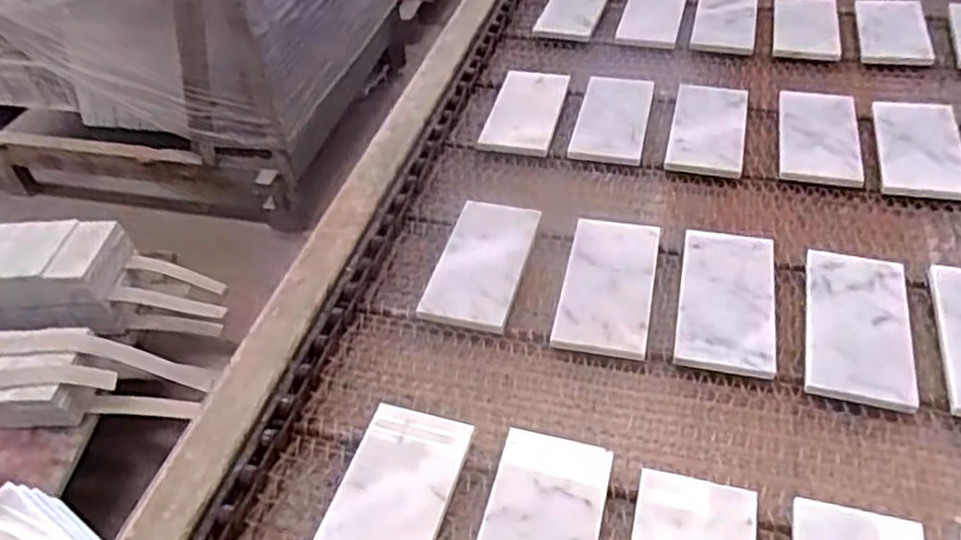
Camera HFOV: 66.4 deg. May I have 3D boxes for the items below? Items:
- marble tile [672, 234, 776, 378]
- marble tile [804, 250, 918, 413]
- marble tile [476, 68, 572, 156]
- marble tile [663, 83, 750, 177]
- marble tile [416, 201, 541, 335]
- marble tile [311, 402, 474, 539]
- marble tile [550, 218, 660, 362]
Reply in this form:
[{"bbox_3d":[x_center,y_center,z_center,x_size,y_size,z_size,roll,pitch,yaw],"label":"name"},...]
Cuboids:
[{"bbox_3d":[0.213,0.023,0.636,0.077,0.011,0.152,6,43,16],"label":"marble tile"},{"bbox_3d":[0.312,0.044,0.607,0.078,0.010,0.152,10,44,15],"label":"marble tile"},{"bbox_3d":[0.052,-0.186,0.864,0.079,0.015,0.162,6,45,11],"label":"marble tile"},{"bbox_3d":[0.254,-0.159,0.817,0.078,0.010,0.158,8,43,15],"label":"marble tile"},{"bbox_3d":[0.003,-0.009,0.693,0.080,0.012,0.157,9,42,12],"label":"marble tile"},{"bbox_3d":[-0.066,0.165,0.519,0.080,0.012,0.156,10,48,15],"label":"marble tile"},{"bbox_3d":[0.116,0.010,0.661,0.078,0.016,0.158,5,41,15],"label":"marble tile"}]

